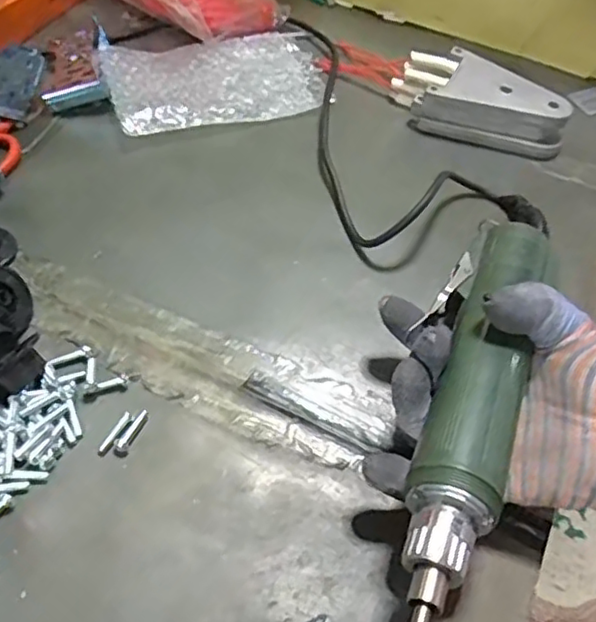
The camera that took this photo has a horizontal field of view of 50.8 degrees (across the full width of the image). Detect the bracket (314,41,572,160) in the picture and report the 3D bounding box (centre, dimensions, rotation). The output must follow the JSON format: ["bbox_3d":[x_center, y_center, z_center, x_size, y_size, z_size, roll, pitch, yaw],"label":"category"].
[{"bbox_3d":[0.109,-0.178,0.490,0.205,0.036,0.066,35,59,18],"label":"bracket"}]

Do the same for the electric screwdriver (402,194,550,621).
[{"bbox_3d":[0.085,0.036,0.297,0.050,0.034,0.260,20,50,8],"label":"electric screwdriver"}]

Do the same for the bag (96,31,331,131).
[{"bbox_3d":[-0.061,-0.187,0.491,0.176,0.019,0.100,-18,59,-17],"label":"bag"}]

